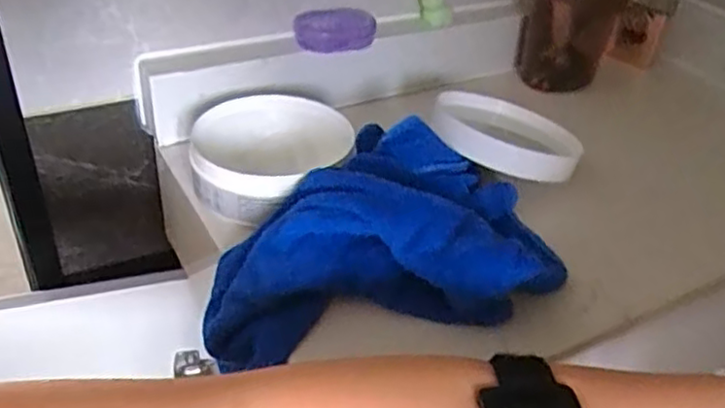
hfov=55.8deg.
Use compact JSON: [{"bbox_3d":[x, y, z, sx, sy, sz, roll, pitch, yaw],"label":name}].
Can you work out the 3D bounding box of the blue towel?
[{"bbox_3d":[0.010,0.008,0.379,0.192,0.052,0.136,-8,38,-17],"label":"blue towel"}]

